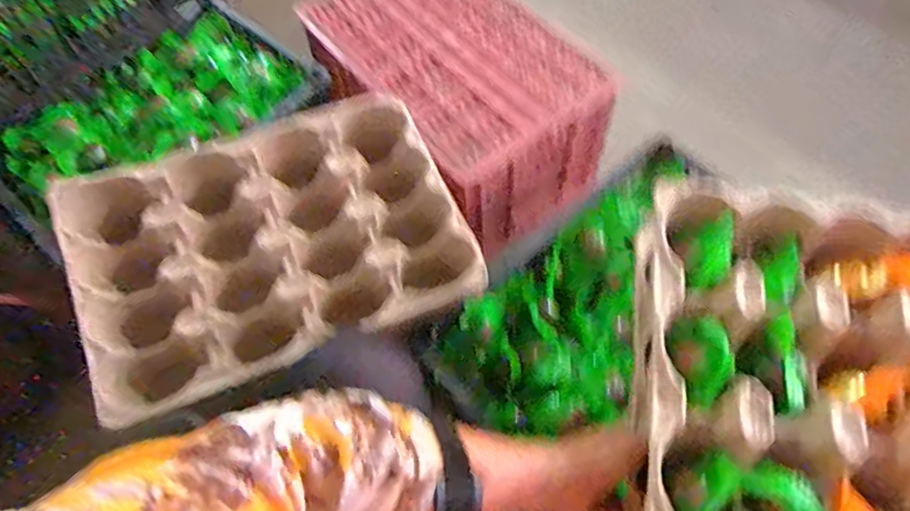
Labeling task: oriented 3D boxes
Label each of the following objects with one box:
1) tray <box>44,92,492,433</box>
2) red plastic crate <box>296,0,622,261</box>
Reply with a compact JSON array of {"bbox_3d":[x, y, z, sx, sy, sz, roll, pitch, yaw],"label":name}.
[{"bbox_3d":[-0.196,-0.012,0.617,0.398,0.077,0.274,-22,72,-13],"label":"tray"},{"bbox_3d":[0.000,-0.267,0.924,0.315,0.180,0.457,-37,66,-18],"label":"red plastic crate"}]

